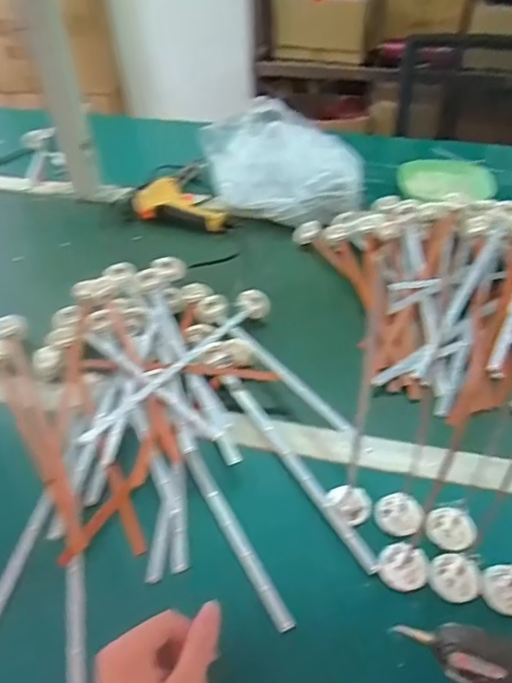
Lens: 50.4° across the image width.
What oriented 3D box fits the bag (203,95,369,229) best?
[{"bbox_3d":[0.041,-0.282,0.870,0.188,0.099,0.251,-30,50,-25],"label":"bag"}]

